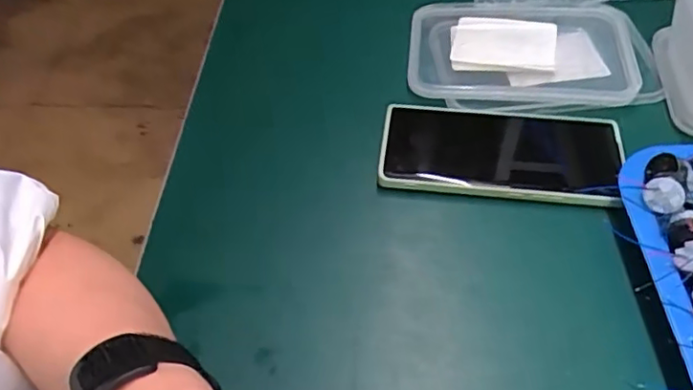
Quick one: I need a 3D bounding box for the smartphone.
[{"bbox_3d":[0.105,-0.030,0.407,0.159,0.012,0.074,4,53,6],"label":"smartphone"}]

